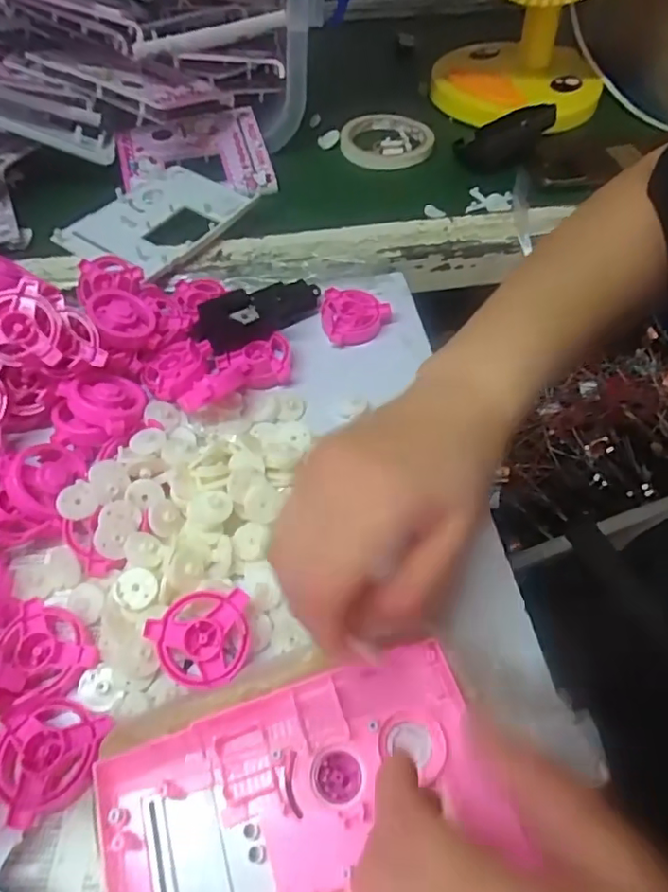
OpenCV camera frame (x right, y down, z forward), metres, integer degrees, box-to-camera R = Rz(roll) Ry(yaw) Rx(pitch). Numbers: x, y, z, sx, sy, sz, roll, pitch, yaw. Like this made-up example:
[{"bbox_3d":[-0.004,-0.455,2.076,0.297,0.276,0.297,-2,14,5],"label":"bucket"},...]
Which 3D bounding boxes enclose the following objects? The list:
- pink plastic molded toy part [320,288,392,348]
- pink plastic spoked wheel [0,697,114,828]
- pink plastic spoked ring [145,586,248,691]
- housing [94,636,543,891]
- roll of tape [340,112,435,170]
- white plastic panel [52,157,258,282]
[{"bbox_3d":[0.017,-0.103,0.454,0.054,0.019,0.049,2,55,1],"label":"pink plastic molded toy part"},{"bbox_3d":[-0.141,0.150,0.274,0.052,0.012,0.051,0,55,0],"label":"pink plastic spoked wheel"},{"bbox_3d":[-0.071,0.101,0.300,0.053,0.007,0.046,-5,74,-8],"label":"pink plastic spoked ring"},{"bbox_3d":[-0.009,0.169,0.233,0.164,0.018,0.133,-16,56,-11],"label":"housing"},{"bbox_3d":[0.058,-0.334,0.619,0.096,0.014,0.093,7,55,5],"label":"roll of tape"},{"bbox_3d":[-0.153,-0.207,0.511,0.129,0.014,0.148,21,59,16],"label":"white plastic panel"}]

